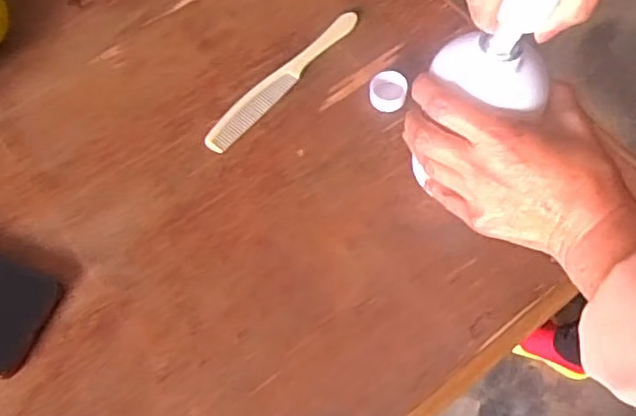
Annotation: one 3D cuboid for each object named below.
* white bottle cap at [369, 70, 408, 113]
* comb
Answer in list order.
[{"bbox_3d":[0.058,-0.096,0.540,0.030,0.017,0.030,0,66,1],"label":"white bottle cap"},{"bbox_3d":[-0.029,-0.111,0.555,0.022,0.005,0.176,38,72,16],"label":"comb"}]

